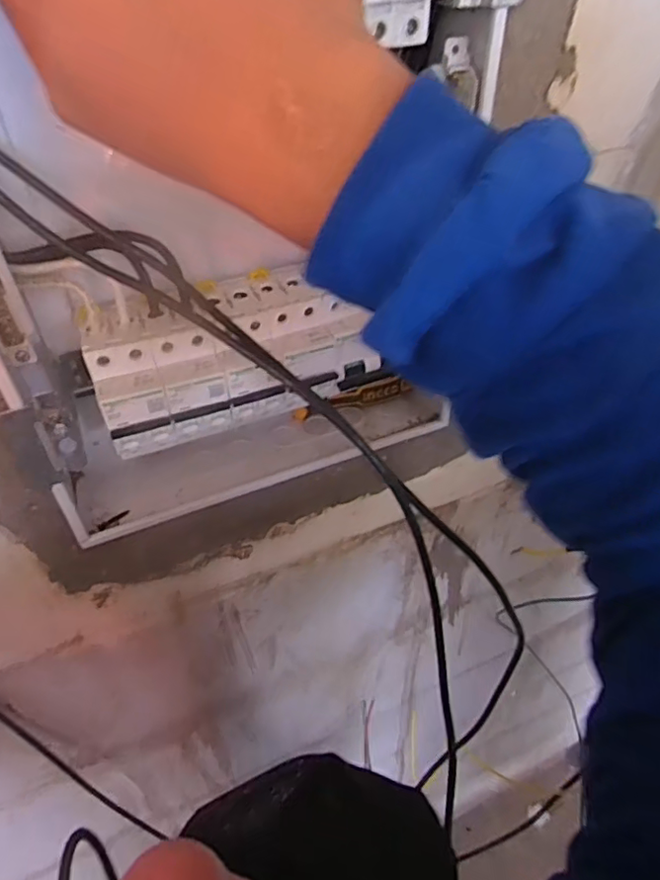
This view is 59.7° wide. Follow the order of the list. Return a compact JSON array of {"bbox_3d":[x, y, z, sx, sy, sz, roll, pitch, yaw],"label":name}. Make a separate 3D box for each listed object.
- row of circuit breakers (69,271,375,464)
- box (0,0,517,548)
[{"bbox_3d":[-0.062,-0.056,0.365,0.165,0.066,0.063,-18,46,-17],"label":"row of circuit breakers"},{"bbox_3d":[-0.055,-0.133,0.317,0.290,0.393,0.090,-16,45,-15],"label":"box"}]

